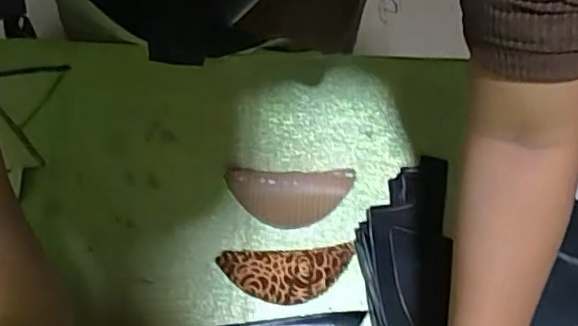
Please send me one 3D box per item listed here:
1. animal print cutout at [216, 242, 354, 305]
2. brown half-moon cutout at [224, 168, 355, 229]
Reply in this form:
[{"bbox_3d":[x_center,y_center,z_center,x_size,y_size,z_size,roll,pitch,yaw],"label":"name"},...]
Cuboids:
[{"bbox_3d":[-0.001,0.101,0.532,0.115,0.015,0.048,-4,75,-1],"label":"animal print cutout"},{"bbox_3d":[0.000,0.033,0.558,0.116,0.005,0.054,1,75,0],"label":"brown half-moon cutout"}]

